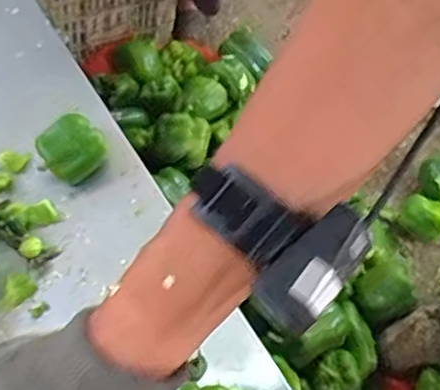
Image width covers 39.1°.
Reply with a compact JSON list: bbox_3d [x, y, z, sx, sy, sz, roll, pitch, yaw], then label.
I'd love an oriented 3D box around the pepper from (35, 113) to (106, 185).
[{"bbox_3d":[-0.186,-0.055,0.785,0.062,0.070,0.081,32,66,18],"label":"pepper"}]

